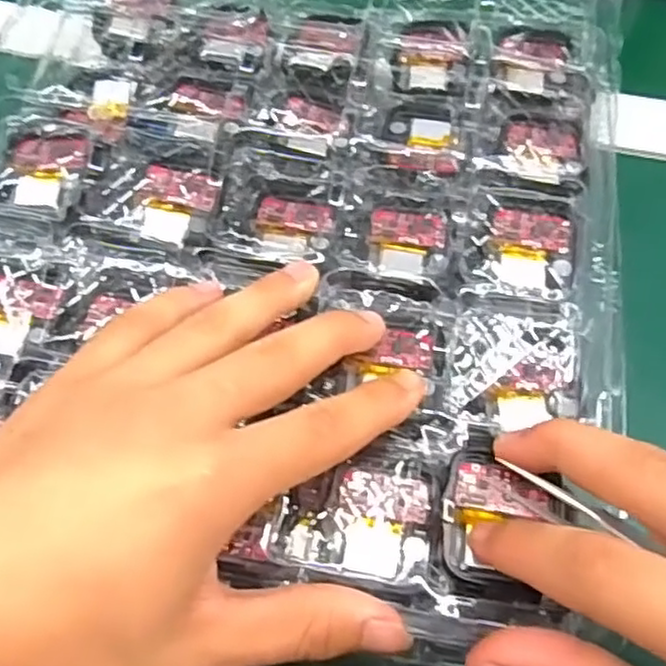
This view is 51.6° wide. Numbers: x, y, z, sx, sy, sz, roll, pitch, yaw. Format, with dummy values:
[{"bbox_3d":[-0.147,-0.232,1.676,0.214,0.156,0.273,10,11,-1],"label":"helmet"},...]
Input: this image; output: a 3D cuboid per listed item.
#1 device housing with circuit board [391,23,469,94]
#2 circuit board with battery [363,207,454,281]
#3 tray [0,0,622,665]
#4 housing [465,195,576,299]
[{"bbox_3d":[0.046,-0.131,0.327,0.035,0.018,0.025,4,62,3],"label":"device housing with circuit board"},{"bbox_3d":[0.030,-0.036,0.276,0.032,0.010,0.034,8,62,4],"label":"circuit board with battery"},{"bbox_3d":[-0.023,-0.053,0.274,0.266,0.038,0.283,8,62,5],"label":"tray"},{"bbox_3d":[0.074,-0.032,0.266,0.039,0.009,0.044,13,63,7],"label":"housing"}]

